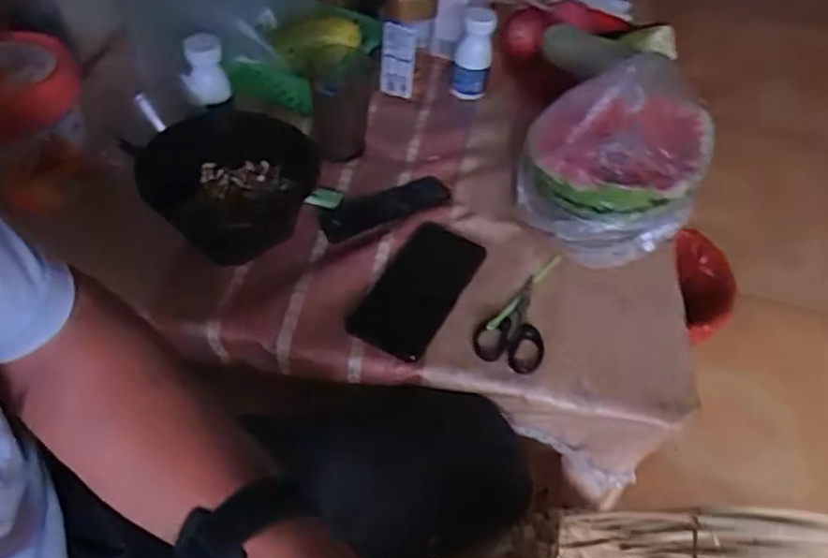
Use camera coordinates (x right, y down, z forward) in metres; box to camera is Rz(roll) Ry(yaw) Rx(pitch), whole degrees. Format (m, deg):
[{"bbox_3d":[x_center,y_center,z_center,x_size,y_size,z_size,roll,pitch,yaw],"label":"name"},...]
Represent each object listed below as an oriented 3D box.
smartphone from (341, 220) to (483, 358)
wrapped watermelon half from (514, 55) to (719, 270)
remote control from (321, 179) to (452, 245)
[{"bbox_3d":[0.007,0.007,0.657,0.081,0.011,0.168,24,52,14],"label":"smartphone"},{"bbox_3d":[0.196,-0.113,0.671,0.167,0.158,0.170,20,51,11],"label":"wrapped watermelon half"},{"bbox_3d":[-0.030,-0.079,0.721,0.147,0.016,0.049,-19,54,-20],"label":"remote control"}]

